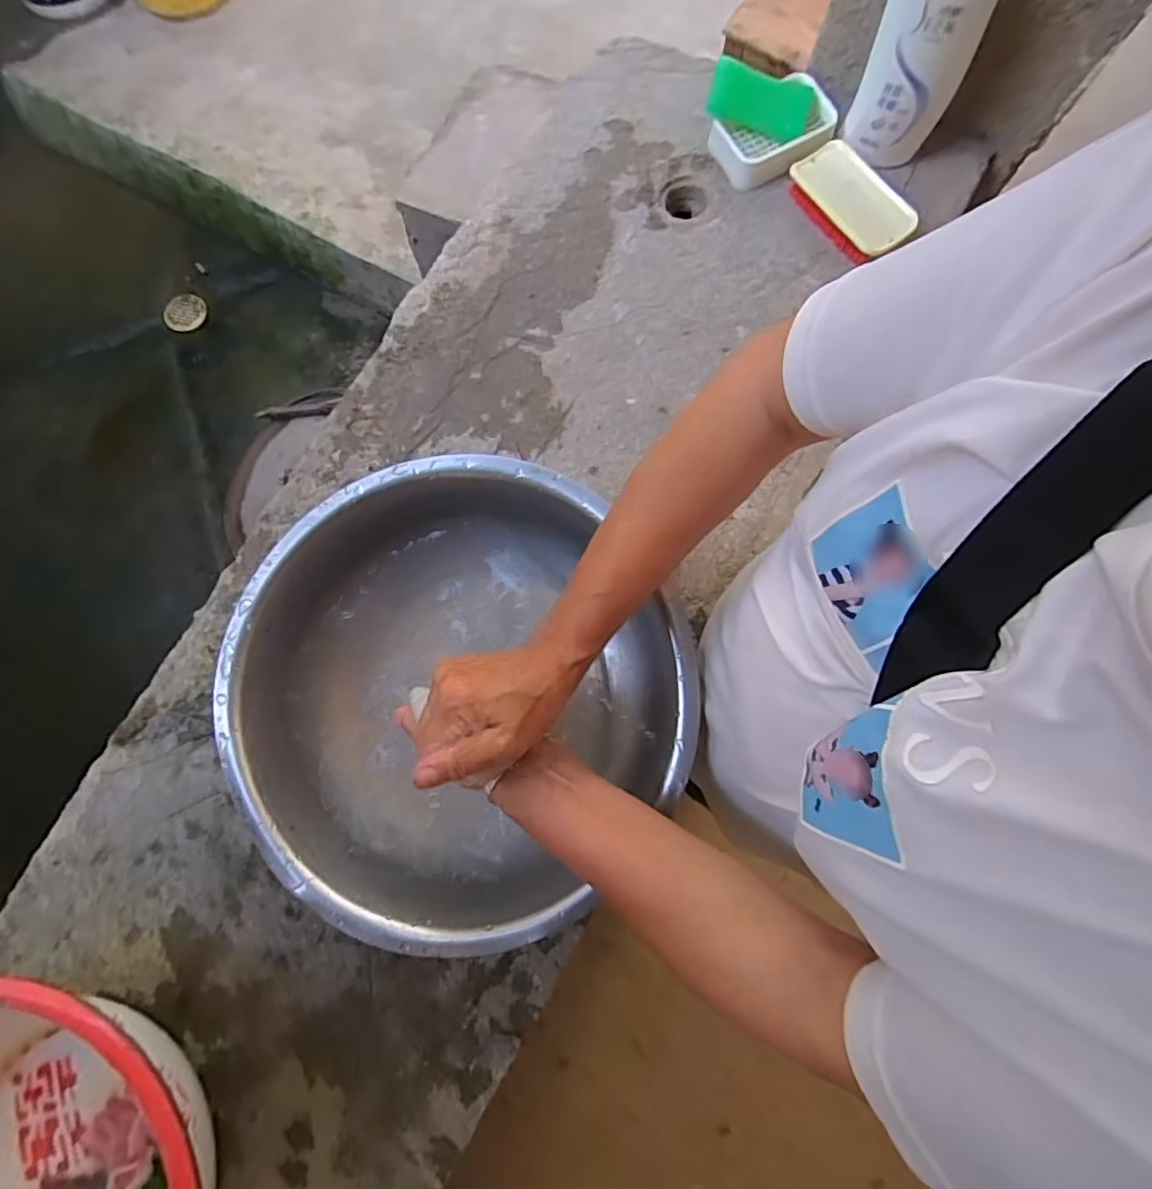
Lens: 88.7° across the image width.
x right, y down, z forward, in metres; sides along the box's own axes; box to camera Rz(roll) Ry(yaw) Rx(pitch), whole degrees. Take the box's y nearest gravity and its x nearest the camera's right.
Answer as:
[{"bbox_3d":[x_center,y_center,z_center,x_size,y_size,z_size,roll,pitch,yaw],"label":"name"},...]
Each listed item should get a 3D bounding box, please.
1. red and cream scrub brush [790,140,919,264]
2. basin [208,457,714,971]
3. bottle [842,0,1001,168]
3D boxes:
[{"bbox_3d":[0.286,-0.411,0.612,0.068,0.034,0.128,-32,81,-6],"label":"red and cream scrub brush"},{"bbox_3d":[-0.090,0.072,0.483,0.318,0.111,0.344,0,80,0],"label":"basin"},{"bbox_3d":[0.325,-0.517,0.524,0.092,0.237,0.056,29,81,5],"label":"bottle"}]

